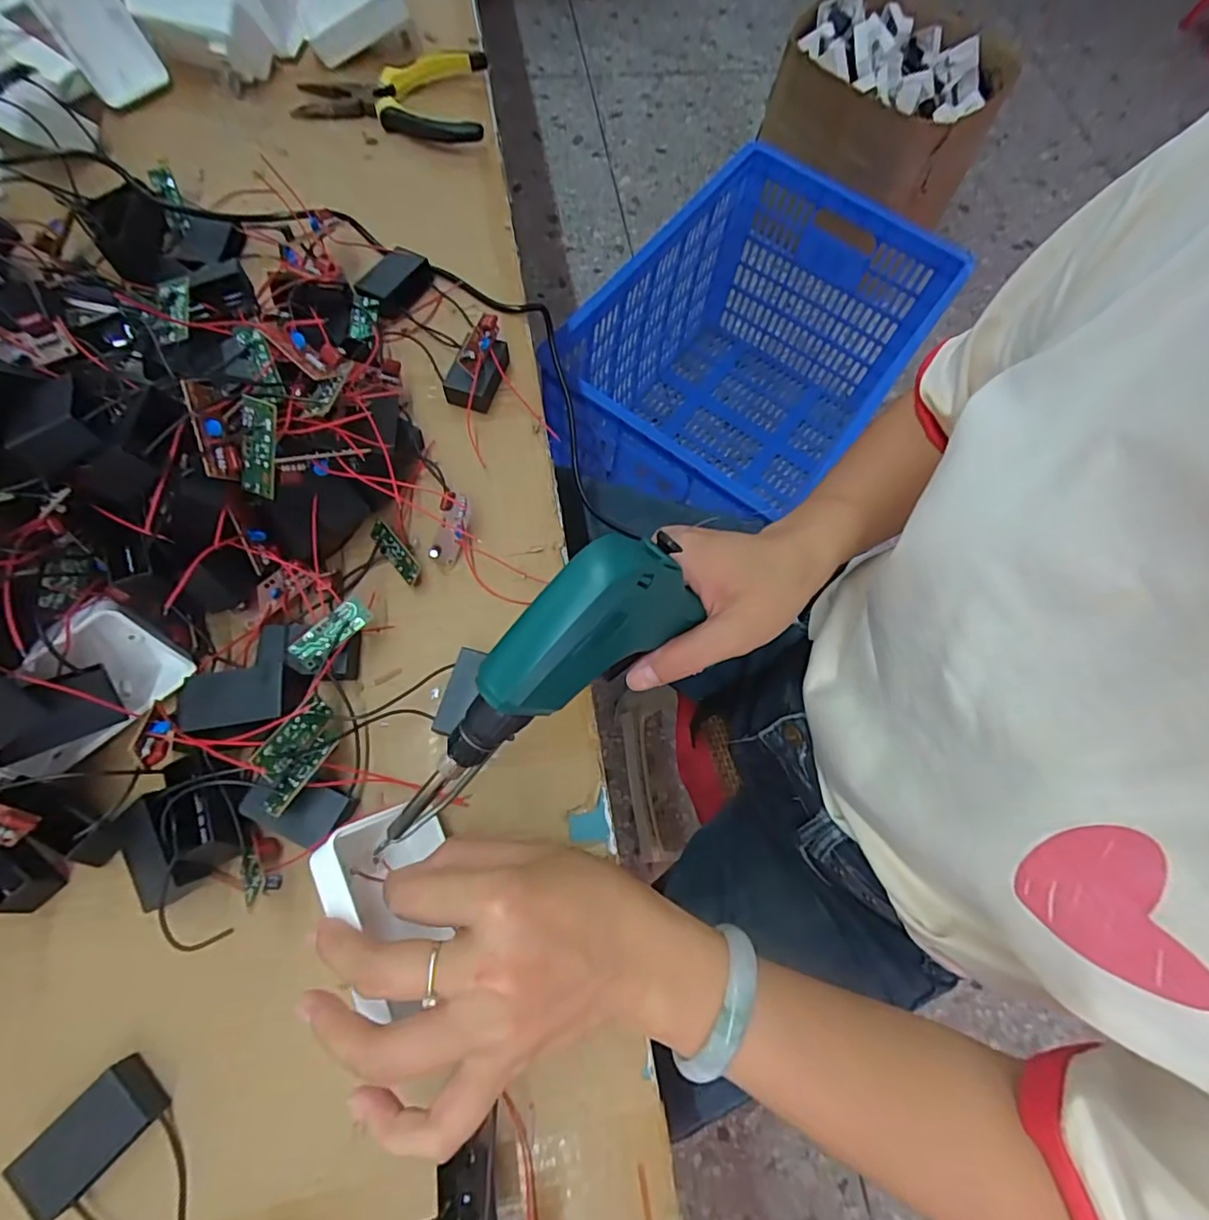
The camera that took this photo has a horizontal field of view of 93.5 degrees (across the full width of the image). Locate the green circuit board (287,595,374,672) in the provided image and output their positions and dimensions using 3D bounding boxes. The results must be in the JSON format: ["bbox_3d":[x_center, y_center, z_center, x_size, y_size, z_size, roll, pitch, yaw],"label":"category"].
[{"bbox_3d":[-0.146,0.012,0.304,0.045,0.004,0.017,-42,100,-1],"label":"green circuit board"}]

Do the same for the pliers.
[{"bbox_3d":[-0.179,-0.425,0.476,0.155,0.024,0.104,-1,71,-3],"label":"pliers"}]

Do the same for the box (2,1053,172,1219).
[{"bbox_3d":[-0.219,0.226,0.245,0.031,0.018,0.050,40,74,11],"label":"box"}]

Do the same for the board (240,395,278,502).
[{"bbox_3d":[-0.163,-0.076,0.268,0.016,0.047,0.004,23,28,6],"label":"board"}]

